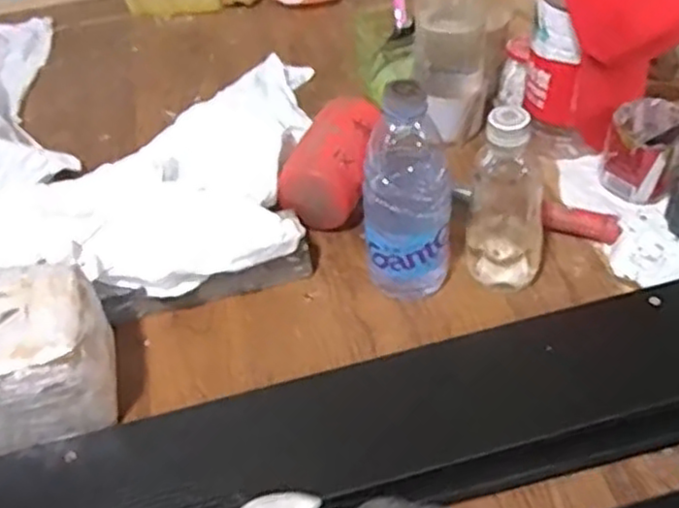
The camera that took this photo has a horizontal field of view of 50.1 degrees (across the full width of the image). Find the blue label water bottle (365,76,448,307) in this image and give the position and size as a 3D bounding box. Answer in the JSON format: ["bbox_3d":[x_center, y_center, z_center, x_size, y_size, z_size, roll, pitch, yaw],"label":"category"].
[{"bbox_3d":[0.052,-0.046,0.591,0.071,0.182,0.063,0,45,7],"label":"blue label water bottle"}]

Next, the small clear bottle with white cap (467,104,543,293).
[{"bbox_3d":[0.136,-0.042,0.587,0.058,0.167,0.056,3,46,11],"label":"small clear bottle with white cap"}]

